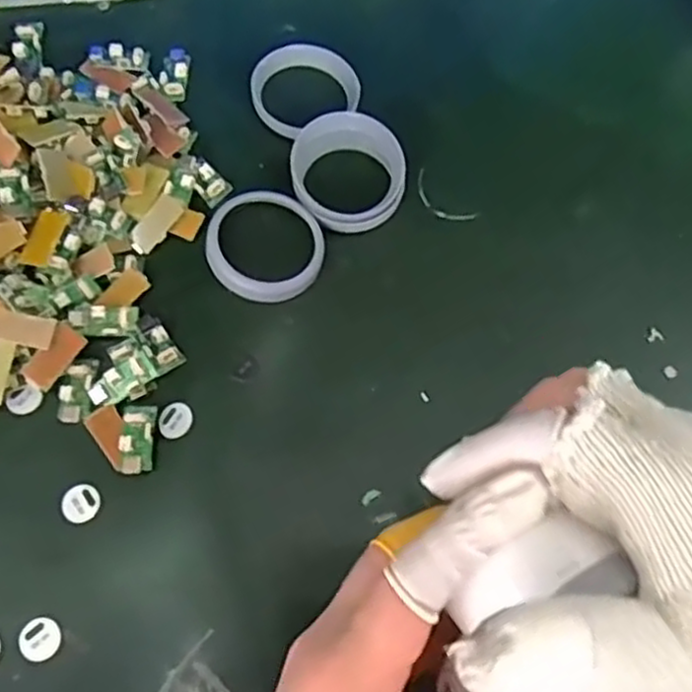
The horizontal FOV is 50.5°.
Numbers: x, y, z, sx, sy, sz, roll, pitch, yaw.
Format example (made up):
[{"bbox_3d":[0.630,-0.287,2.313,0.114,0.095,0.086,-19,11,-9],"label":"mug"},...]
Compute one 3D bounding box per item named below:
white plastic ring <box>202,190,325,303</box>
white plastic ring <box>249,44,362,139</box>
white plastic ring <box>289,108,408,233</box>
[{"bbox_3d":[-0.040,-0.051,0.370,0.058,0.010,0.059,0,68,0],"label":"white plastic ring"},{"bbox_3d":[-0.024,-0.143,0.409,0.058,0.013,0.053,0,68,0],"label":"white plastic ring"},{"bbox_3d":[0.002,-0.092,0.387,0.058,0.026,0.058,0,68,0],"label":"white plastic ring"}]

